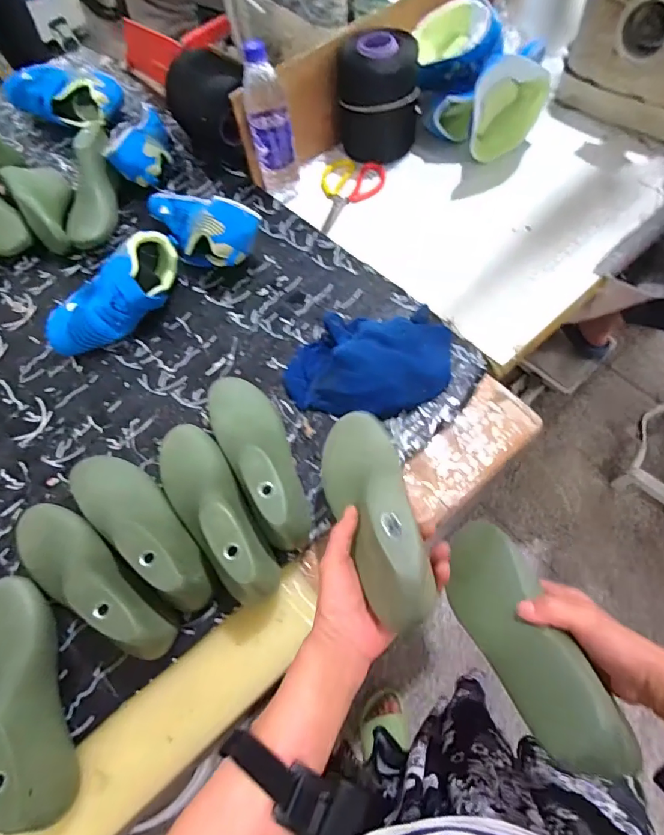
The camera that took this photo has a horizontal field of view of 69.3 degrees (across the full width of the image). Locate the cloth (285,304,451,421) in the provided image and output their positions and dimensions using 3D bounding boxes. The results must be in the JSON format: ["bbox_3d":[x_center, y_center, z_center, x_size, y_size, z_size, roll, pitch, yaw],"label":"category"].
[{"bbox_3d":[0.048,-0.076,0.631,0.214,0.067,0.158,-2,64,2],"label":"cloth"}]

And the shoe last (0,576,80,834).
[{"bbox_3d":[-0.315,0.270,0.478,0.070,0.107,0.233,-30,66,-11],"label":"shoe last"}]

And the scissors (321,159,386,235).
[{"bbox_3d":[0.020,-0.380,0.824,0.106,0.008,0.181,18,66,12],"label":"scissors"}]

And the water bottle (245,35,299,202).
[{"bbox_3d":[-0.098,-0.462,0.765,0.067,0.203,0.064,-10,64,-2],"label":"water bottle"}]

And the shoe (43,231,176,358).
[{"bbox_3d":[-0.311,-0.181,0.701,0.109,0.083,0.225,29,69,16],"label":"shoe"}]

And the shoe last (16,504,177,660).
[{"bbox_3d":[-0.269,0.166,0.513,0.240,0.081,0.085,29,69,16],"label":"shoe last"}]

